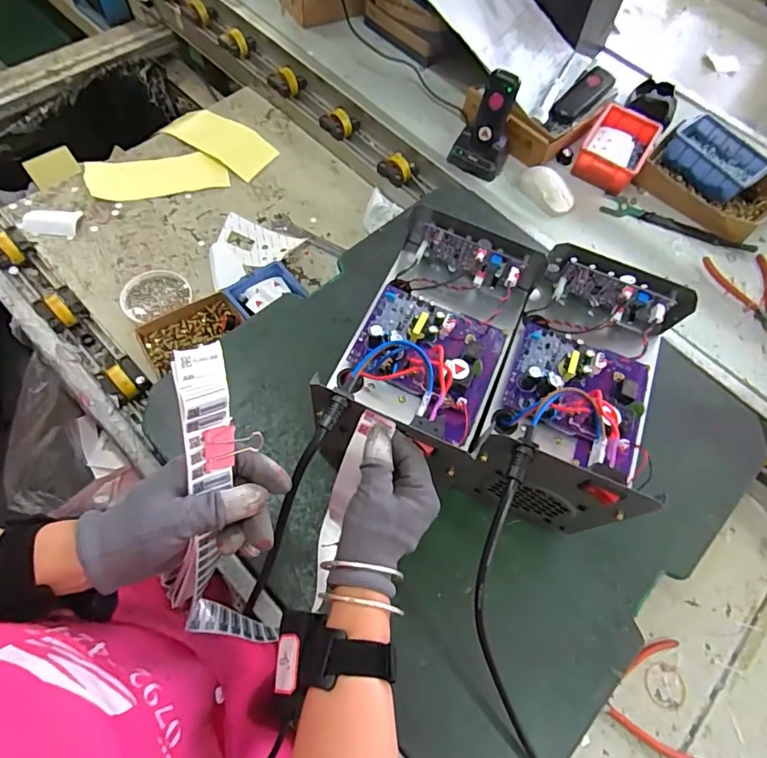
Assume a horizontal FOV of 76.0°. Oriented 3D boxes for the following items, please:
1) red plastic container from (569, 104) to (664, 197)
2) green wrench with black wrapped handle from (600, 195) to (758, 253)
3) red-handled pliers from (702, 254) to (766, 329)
[{"bbox_3d":[0.393,-0.390,0.835,0.102,0.044,0.154,32,66,10],"label":"red plastic container"},{"bbox_3d":[0.482,-0.254,0.804,0.245,0.006,0.041,19,65,4],"label":"green wrench with black wrapped handle"},{"bbox_3d":[0.559,-0.129,0.747,0.106,0.009,0.140,-2,65,-6],"label":"red-handled pliers"}]

